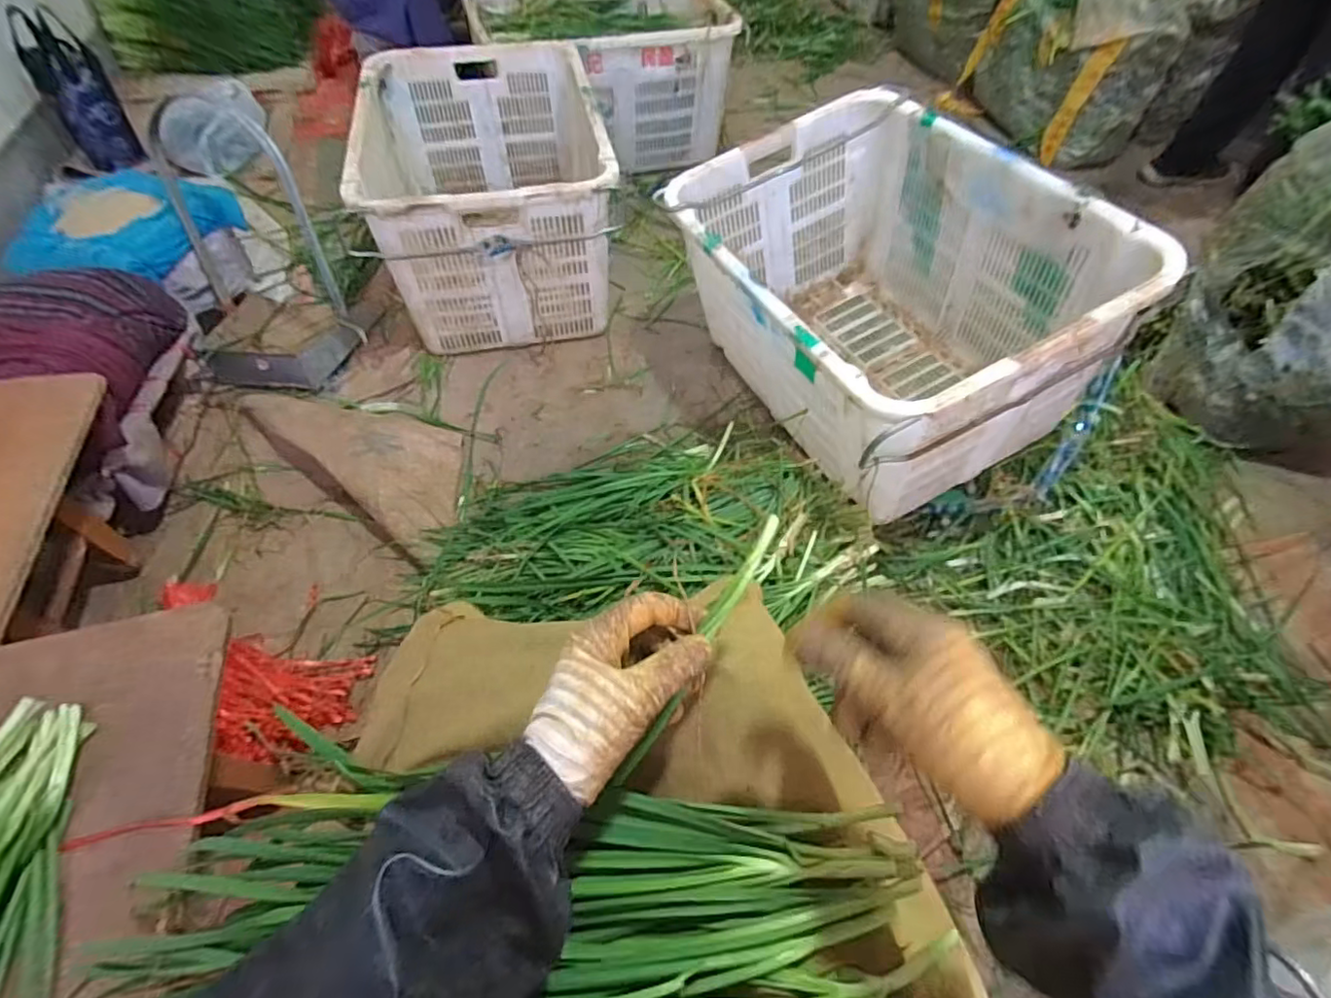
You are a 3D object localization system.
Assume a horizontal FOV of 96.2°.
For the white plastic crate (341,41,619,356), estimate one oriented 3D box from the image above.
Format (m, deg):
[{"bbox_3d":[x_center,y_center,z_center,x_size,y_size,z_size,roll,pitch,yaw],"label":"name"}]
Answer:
[{"bbox_3d":[-0.380,-0.675,1.335,0.450,0.356,0.668,-9,56,-8],"label":"white plastic crate"}]

